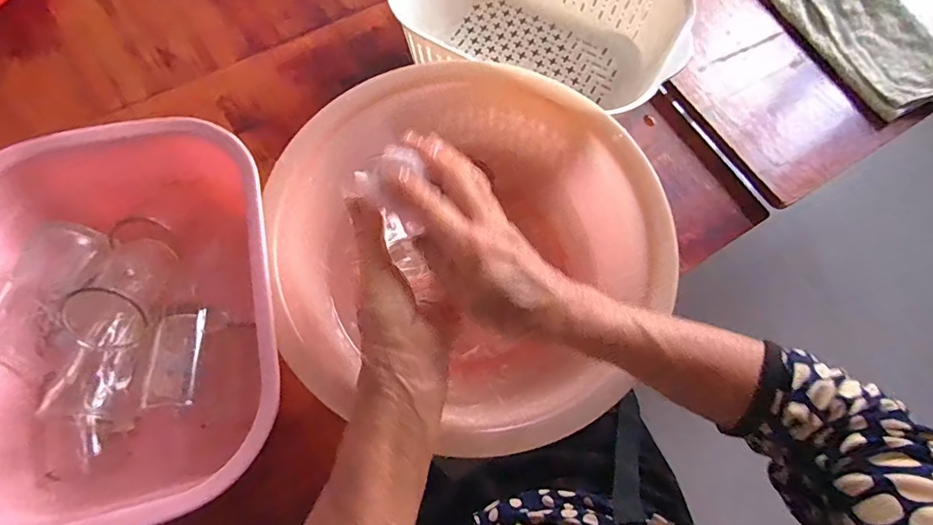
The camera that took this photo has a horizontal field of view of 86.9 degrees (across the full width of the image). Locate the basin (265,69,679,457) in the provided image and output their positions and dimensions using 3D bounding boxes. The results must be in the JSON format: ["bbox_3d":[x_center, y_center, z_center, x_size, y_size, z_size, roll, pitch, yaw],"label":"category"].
[{"bbox_3d":[0.000,-0.006,0.440,0.318,0.107,0.320,3,70,-2],"label":"basin"}]

